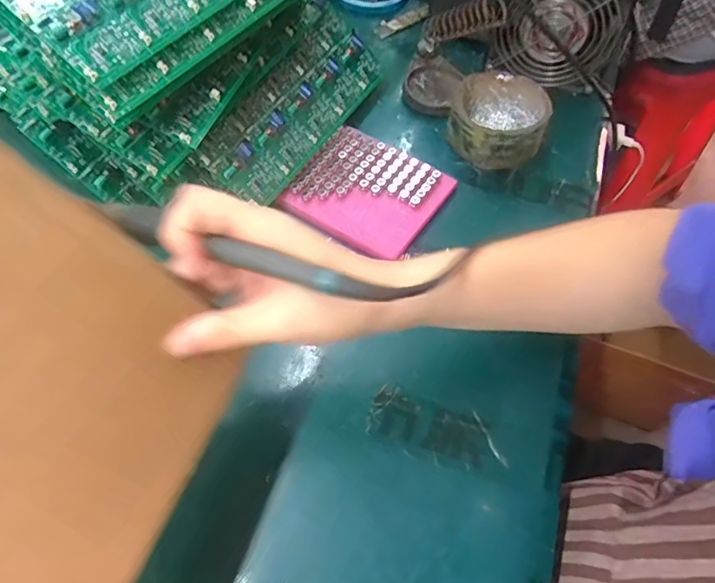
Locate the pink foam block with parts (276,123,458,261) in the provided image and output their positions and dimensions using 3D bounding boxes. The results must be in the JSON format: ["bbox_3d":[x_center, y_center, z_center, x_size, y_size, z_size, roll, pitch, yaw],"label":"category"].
[{"bbox_3d":[0.009,-0.090,0.442,0.120,0.016,0.107,31,63,16],"label":"pink foam block with parts"}]

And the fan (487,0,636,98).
[{"bbox_3d":[0.202,-0.255,0.481,0.131,0.121,0.044,14,60,8],"label":"fan"}]

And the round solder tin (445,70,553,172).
[{"bbox_3d":[0.131,-0.165,0.469,0.086,0.042,0.083,10,59,4],"label":"round solder tin"}]

